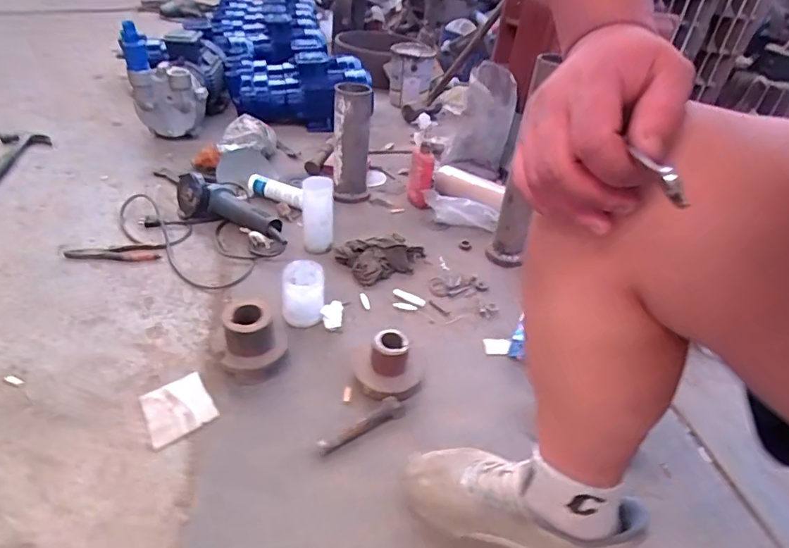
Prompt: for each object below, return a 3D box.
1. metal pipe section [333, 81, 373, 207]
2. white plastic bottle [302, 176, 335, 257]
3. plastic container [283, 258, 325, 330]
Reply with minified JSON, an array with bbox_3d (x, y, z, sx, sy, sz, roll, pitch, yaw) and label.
[{"bbox_3d":[-0.109,-0.328,1.280,0.097,0.294,0.107,-1,37,-6],"label":"metal pipe section"},{"bbox_3d":[-0.168,-0.130,1.105,0.070,0.160,0.063,-4,37,-12],"label":"white plastic bottle"},{"bbox_3d":[-0.168,0.041,0.933,0.078,0.103,0.088,0,37,-6],"label":"plastic container"}]

